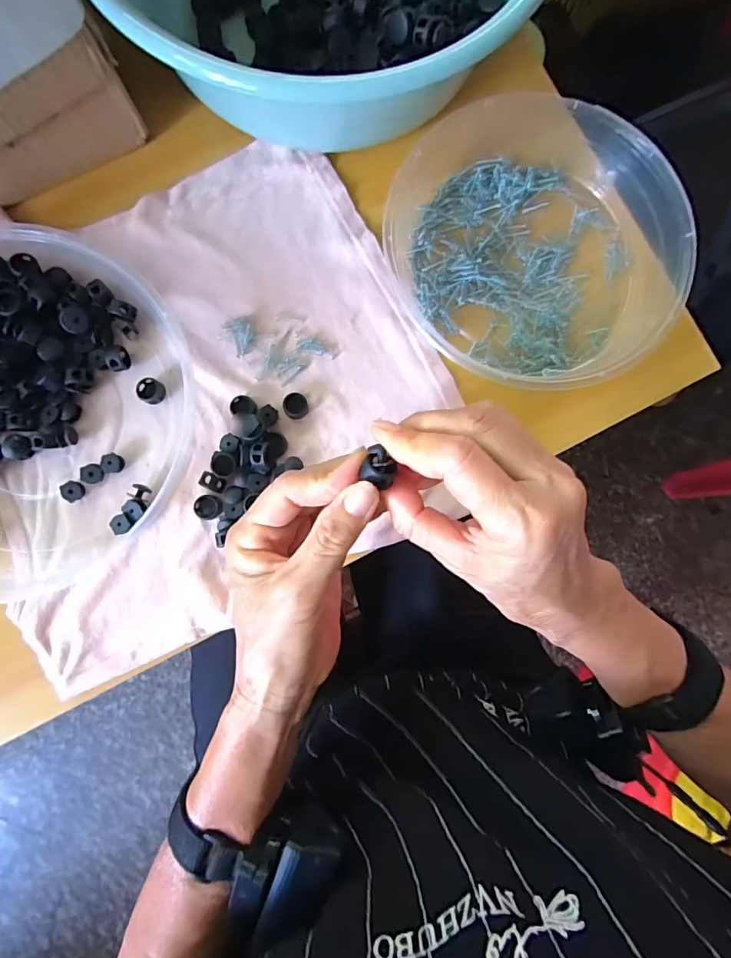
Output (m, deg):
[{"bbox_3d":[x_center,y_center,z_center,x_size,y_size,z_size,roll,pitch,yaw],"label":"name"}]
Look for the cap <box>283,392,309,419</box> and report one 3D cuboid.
[{"bbox_3d":[-0.049,-0.051,0.324,0.017,0.009,0.017,0,84,-2],"label":"cap"}]

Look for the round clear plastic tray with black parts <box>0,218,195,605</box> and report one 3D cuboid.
[{"bbox_3d":[-0.238,-0.051,0.306,0.235,0.035,0.224,0,84,-2],"label":"round clear plastic tray with black parts"}]

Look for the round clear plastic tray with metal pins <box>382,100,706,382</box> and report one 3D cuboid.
[{"bbox_3d":[0.121,-0.165,0.327,0.185,0.039,0.201,0,84,-2],"label":"round clear plastic tray with metal pins"}]

